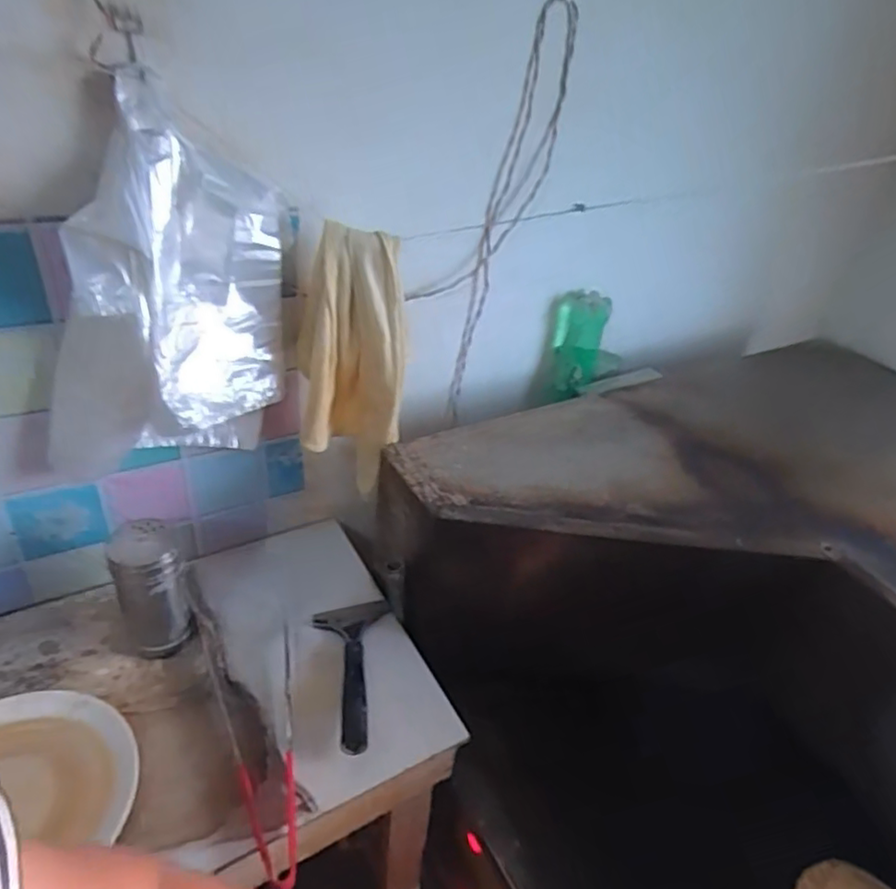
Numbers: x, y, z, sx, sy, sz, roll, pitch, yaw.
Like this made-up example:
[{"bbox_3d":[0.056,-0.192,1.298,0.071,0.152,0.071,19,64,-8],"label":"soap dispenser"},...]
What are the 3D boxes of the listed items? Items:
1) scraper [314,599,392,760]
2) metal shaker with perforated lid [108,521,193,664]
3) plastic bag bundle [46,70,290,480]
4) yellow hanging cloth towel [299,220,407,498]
[{"bbox_3d":[-0.114,0.267,0.770,0.099,0.043,0.220,-1,38,-10],"label":"scraper"},{"bbox_3d":[-0.348,0.171,0.744,0.070,0.157,0.077,-19,44,-29],"label":"metal shaker with perforated lid"},{"bbox_3d":[-0.302,-0.145,0.673,0.222,0.363,0.170,8,37,2],"label":"plastic bag bundle"},{"bbox_3d":[-0.121,-0.093,0.762,0.134,0.312,0.073,10,37,5],"label":"yellow hanging cloth towel"}]

